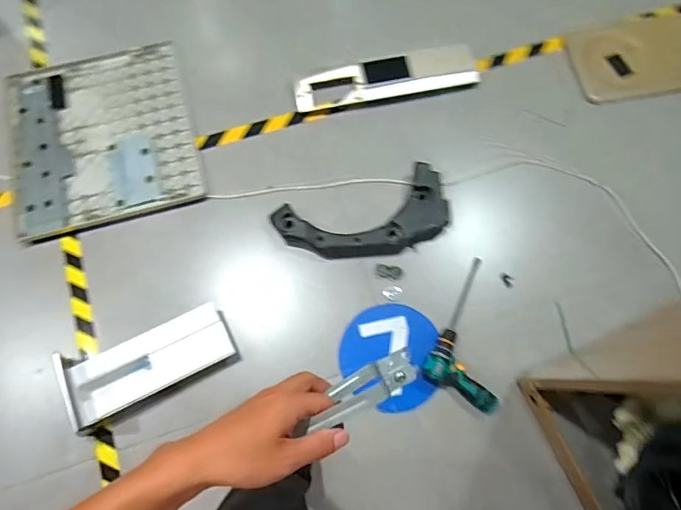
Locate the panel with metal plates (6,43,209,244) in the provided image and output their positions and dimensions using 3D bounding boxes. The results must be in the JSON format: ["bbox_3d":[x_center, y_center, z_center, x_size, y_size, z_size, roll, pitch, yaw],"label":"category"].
[{"bbox_3d":[-0.740,-0.370,1.408,0.547,0.051,0.589,-15,74,-5],"label":"panel with metal plates"}]

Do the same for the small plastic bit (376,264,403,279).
[{"bbox_3d":[0.143,0.049,1.325,0.077,0.011,0.037,7,74,2],"label":"small plastic bit"}]

